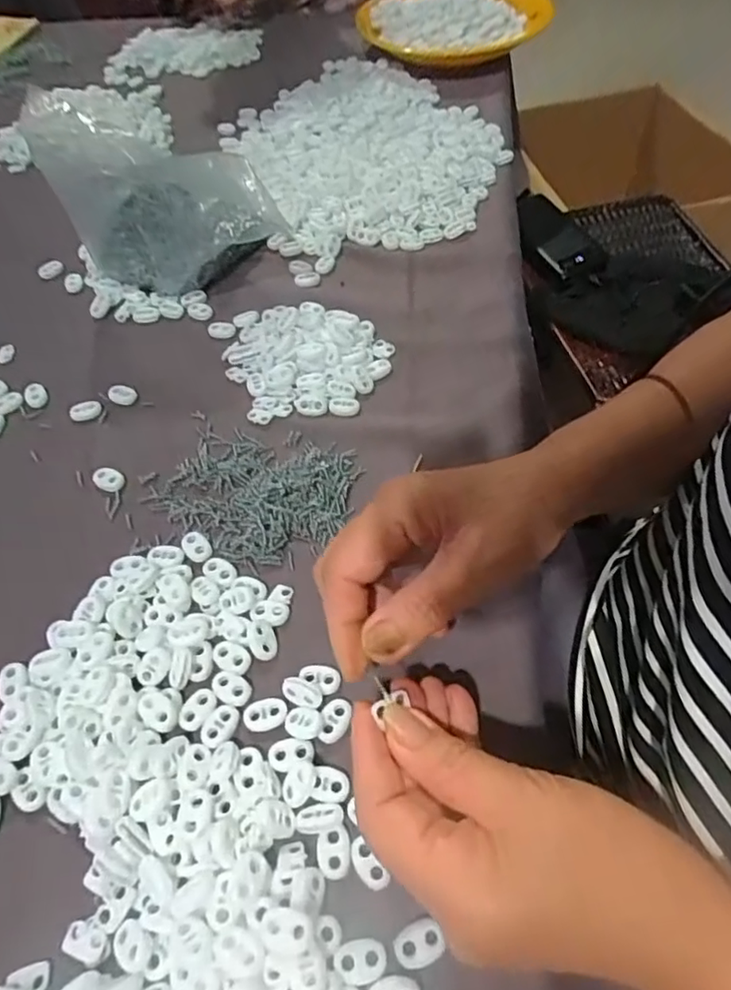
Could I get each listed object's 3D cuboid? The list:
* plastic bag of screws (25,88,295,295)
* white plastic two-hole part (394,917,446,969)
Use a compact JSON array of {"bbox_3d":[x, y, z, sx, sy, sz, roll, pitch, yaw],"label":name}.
[{"bbox_3d":[-0.157,-0.230,0.478,0.164,0.157,0.060,-9,54,-5],"label":"plastic bag of screws"},{"bbox_3d":[0.022,0.190,0.257,0.020,0.004,0.015,-22,56,-14],"label":"white plastic two-hole part"}]

